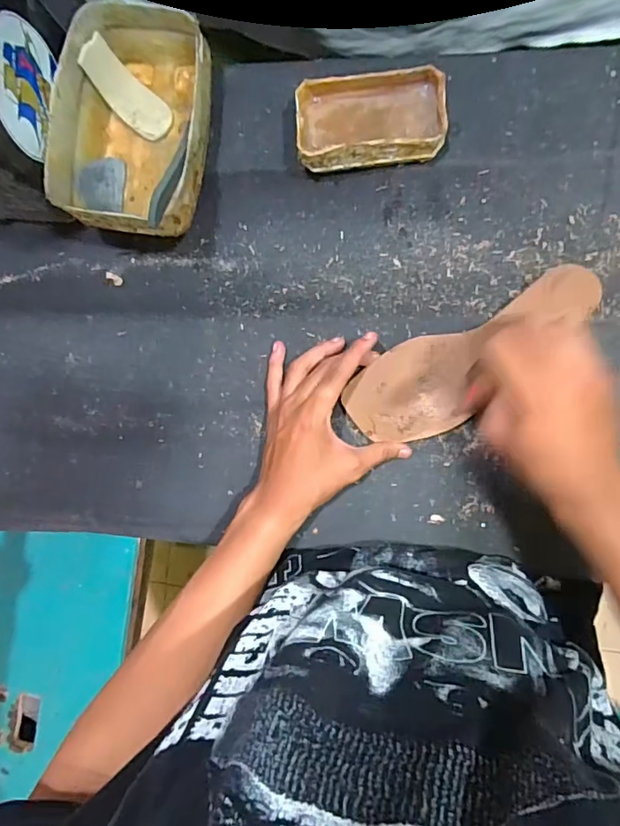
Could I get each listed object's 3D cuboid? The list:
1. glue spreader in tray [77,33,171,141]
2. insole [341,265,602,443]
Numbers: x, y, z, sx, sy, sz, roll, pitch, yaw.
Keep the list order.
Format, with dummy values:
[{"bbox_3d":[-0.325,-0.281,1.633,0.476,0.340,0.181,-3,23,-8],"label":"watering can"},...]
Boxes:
[{"bbox_3d":[-0.170,-0.296,0.479,0.037,0.017,0.091,-44,109,5],"label":"glue spreader in tray"},{"bbox_3d":[0.147,-0.053,0.460,0.234,0.019,0.082,-33,85,2],"label":"insole"}]

